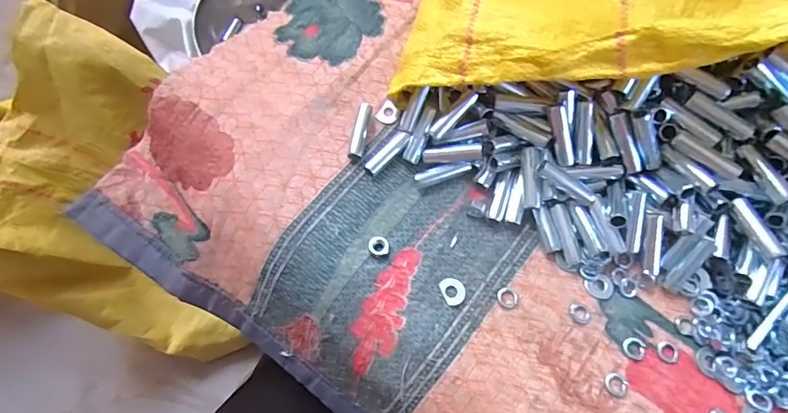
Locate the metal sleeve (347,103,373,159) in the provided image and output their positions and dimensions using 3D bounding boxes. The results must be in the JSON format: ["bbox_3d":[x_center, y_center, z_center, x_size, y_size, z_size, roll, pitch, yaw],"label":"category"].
[{"bbox_3d":[-0.024,-0.055,0.337,0.010,0.009,0.044,10,70,3],"label":"metal sleeve"}]

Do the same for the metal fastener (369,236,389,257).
[{"bbox_3d":[-0.010,0.027,0.312,0.014,0.006,0.013,0,70,0],"label":"metal fastener"}]

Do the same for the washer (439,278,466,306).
[{"bbox_3d":[0.039,0.056,0.305,0.016,0.004,0.019,-24,72,-9],"label":"washer"}]

